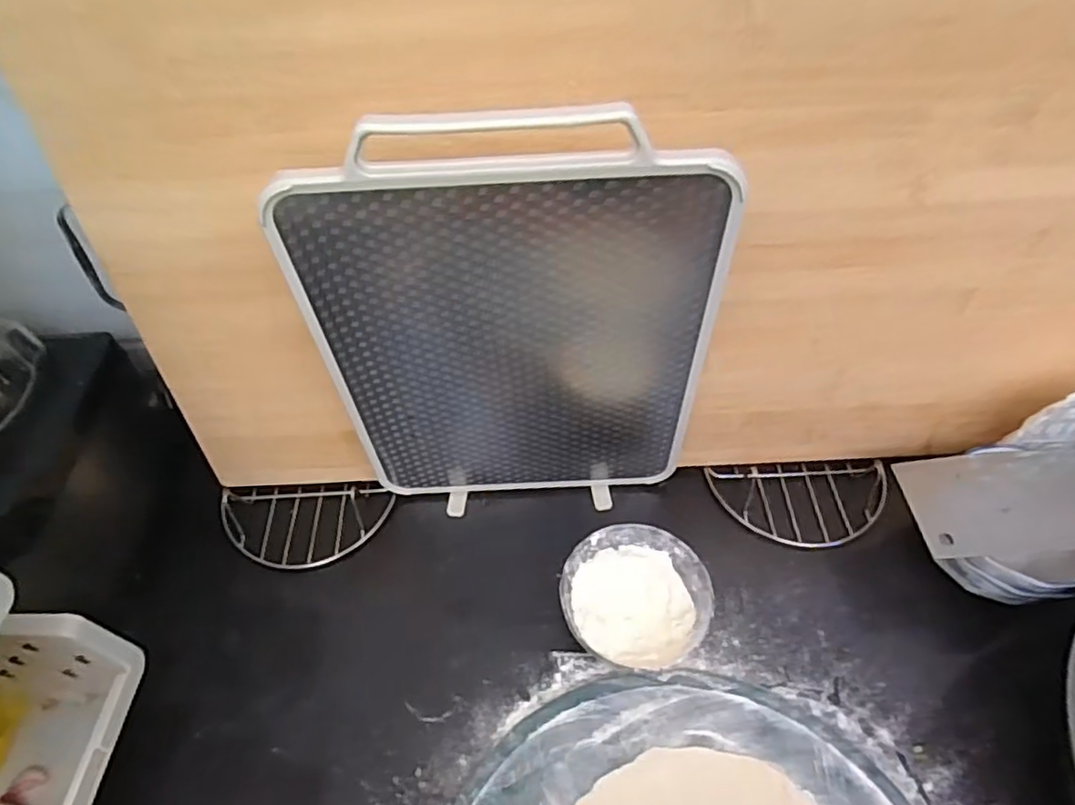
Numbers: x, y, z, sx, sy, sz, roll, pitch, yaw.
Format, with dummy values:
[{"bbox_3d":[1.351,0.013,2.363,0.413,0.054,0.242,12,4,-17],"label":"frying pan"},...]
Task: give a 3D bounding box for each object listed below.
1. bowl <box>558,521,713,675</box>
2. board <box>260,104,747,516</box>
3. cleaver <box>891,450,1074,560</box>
[{"bbox_3d":[0.082,0.167,0.531,0.118,0.047,0.112,-1,52,2],"label":"bowl"},{"bbox_3d":[-0.013,-0.033,0.477,0.282,0.375,0.022,-4,50,1],"label":"board"},{"bbox_3d":[0.444,0.076,0.509,0.282,0.027,0.092,-3,52,1],"label":"cleaver"}]

